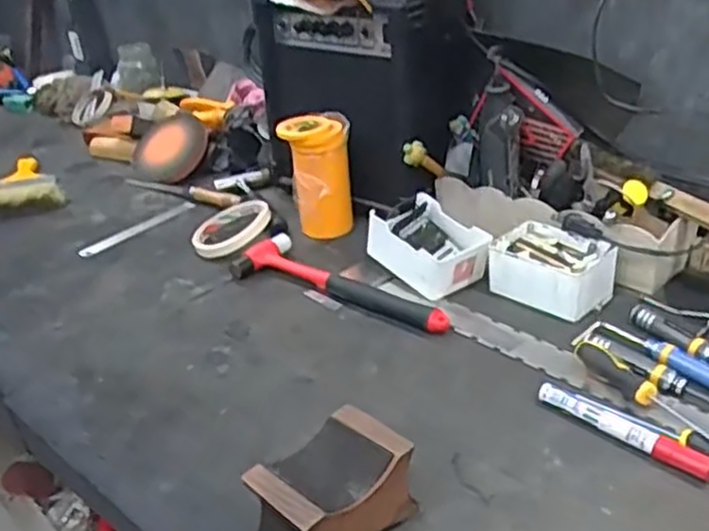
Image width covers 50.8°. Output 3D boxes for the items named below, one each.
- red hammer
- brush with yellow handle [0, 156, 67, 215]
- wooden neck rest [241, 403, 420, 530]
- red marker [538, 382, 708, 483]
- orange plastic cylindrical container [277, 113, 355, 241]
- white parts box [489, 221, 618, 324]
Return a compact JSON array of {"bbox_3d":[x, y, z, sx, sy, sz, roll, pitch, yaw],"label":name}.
[{"bbox_3d":[-0.010,0.018,0.750,0.250,0.022,0.074,15,36,33],"label":"red hammer"},{"bbox_3d":[-0.480,-0.104,1.051,0.118,0.035,0.155,-19,32,-22],"label":"brush with yellow handle"},{"bbox_3d":[-0.012,0.147,0.476,0.095,0.066,0.062,-28,36,-33],"label":"wooden neck rest"},{"bbox_3d":[0.194,0.119,0.541,0.017,0.013,0.130,-28,36,-34],"label":"red marker"},{"bbox_3d":[-0.041,-0.100,0.857,0.071,0.131,0.062,-4,29,3],"label":"orange plastic cylindrical container"},{"bbox_3d":[0.189,0.003,0.716,0.100,0.049,0.081,21,39,39],"label":"white parts box"}]

